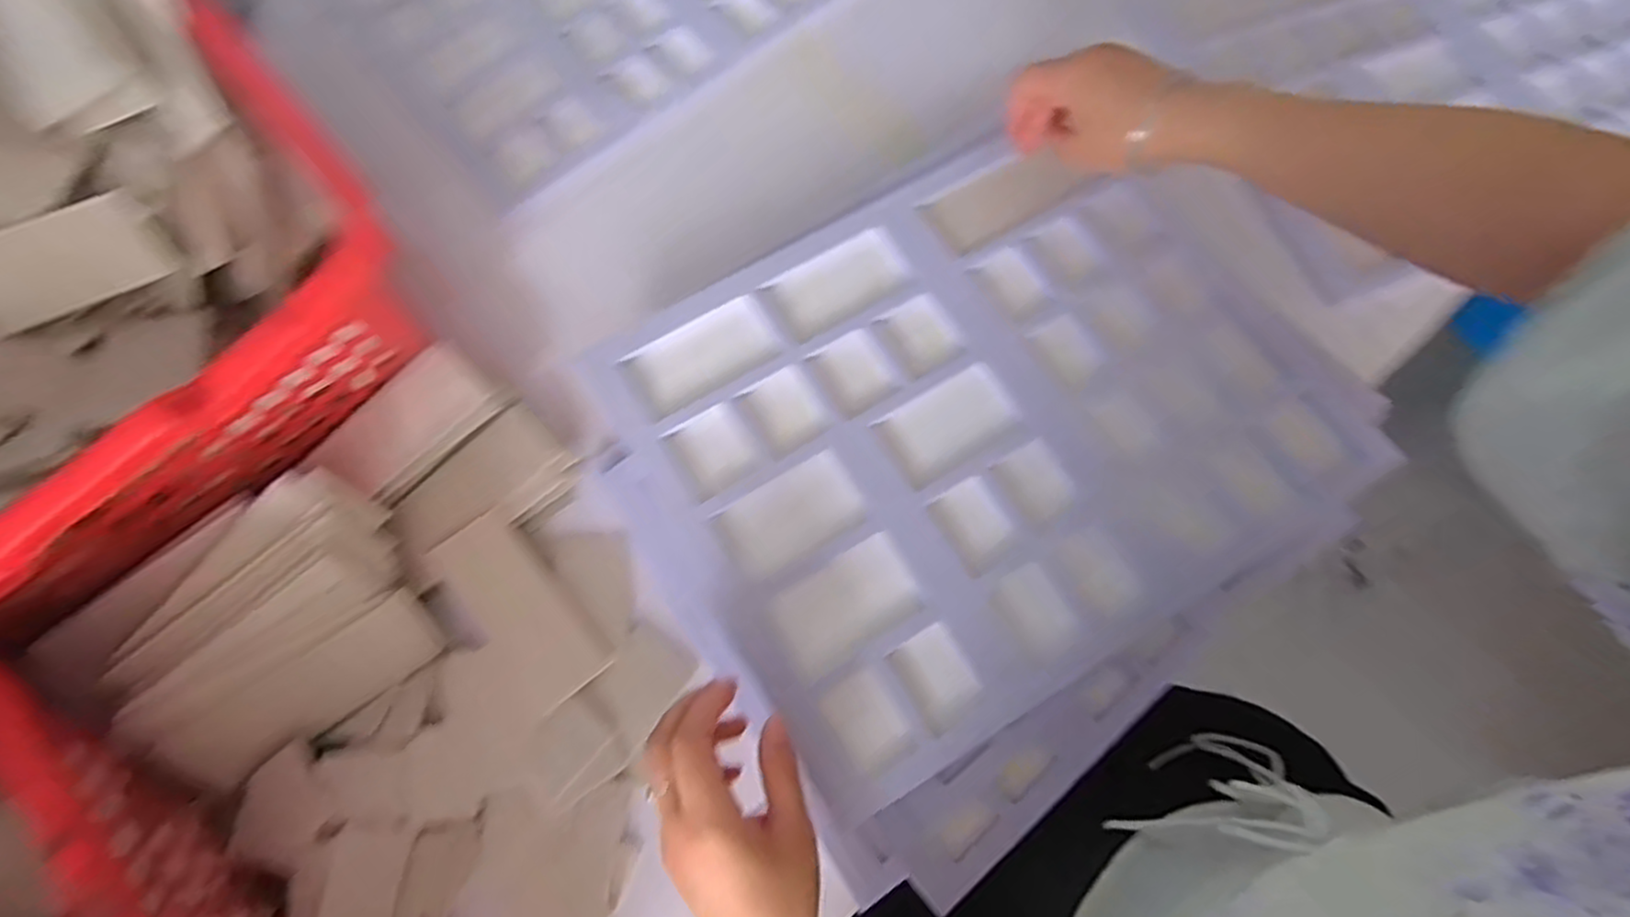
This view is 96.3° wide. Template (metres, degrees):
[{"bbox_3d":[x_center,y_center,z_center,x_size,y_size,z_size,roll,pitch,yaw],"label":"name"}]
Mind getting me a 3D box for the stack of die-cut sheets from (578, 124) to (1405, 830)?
[{"bbox_3d":[0.110,-0.033,0.497,0.420,0.028,0.347,-29,73,-10],"label":"stack of die-cut sheets"}]

